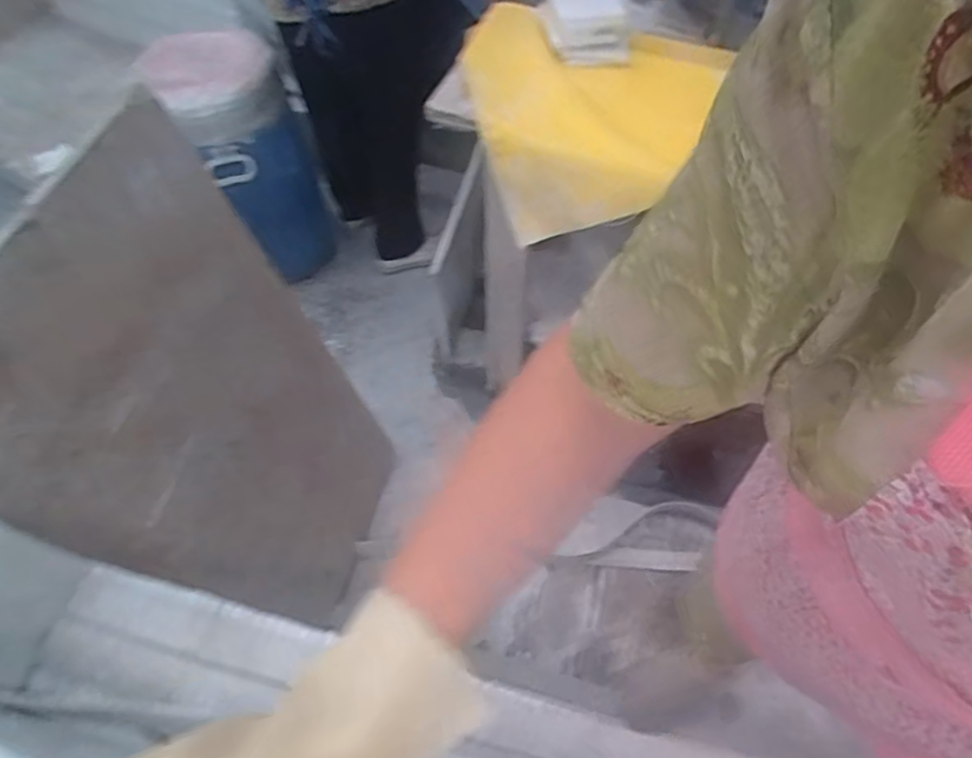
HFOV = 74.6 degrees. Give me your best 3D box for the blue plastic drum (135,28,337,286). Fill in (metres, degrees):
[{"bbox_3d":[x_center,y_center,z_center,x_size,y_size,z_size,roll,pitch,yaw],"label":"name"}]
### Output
[{"bbox_3d":[-0.543,-0.500,1.541,0.295,0.570,0.285,-35,63,-18],"label":"blue plastic drum"}]

